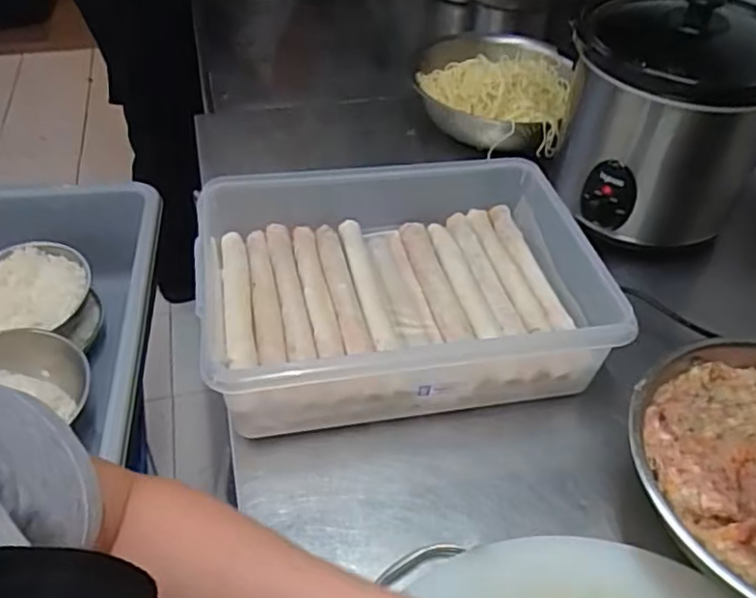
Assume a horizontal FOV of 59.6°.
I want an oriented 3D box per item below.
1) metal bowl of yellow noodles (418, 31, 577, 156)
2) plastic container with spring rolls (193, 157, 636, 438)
[{"bbox_3d":[0.160,-0.301,0.911,0.201,0.077,0.245,11,45,9],"label":"metal bowl of yellow noodles"},{"bbox_3d":[0.022,-0.005,0.629,0.352,0.119,0.249,-7,45,-9],"label":"plastic container with spring rolls"}]

